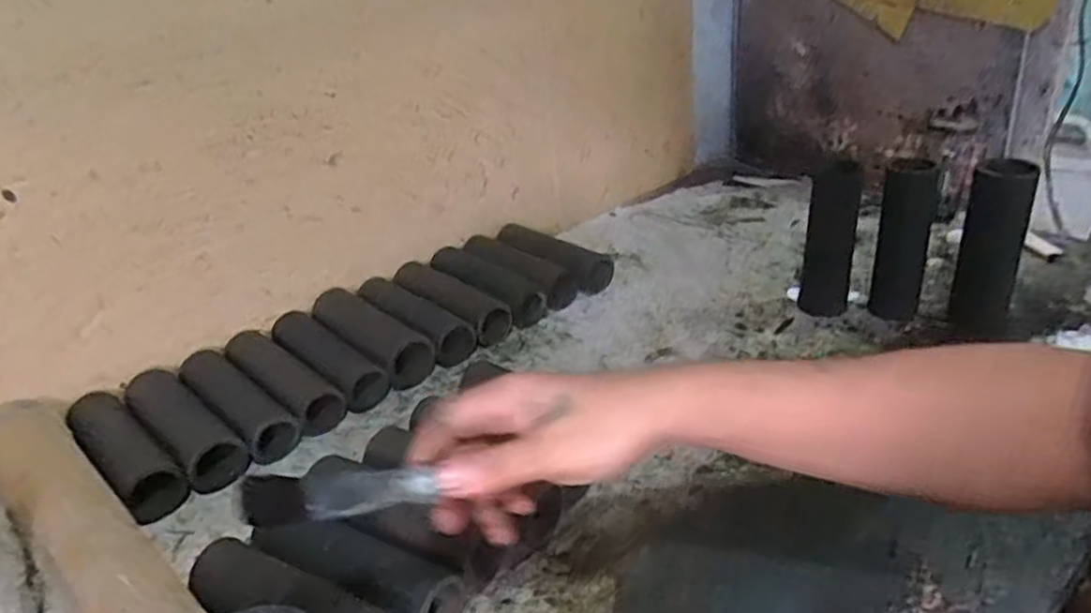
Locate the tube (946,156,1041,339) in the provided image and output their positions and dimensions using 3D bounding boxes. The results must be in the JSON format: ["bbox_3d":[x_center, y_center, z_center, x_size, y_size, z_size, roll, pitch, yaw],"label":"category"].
[{"bbox_3d":[0.474,-0.069,0.765,0.056,0.176,0.068,14,34,36],"label":"tube"}]

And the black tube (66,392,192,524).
[{"bbox_3d":[-0.405,0.138,0.689,0.192,0.052,0.057,17,36,40],"label":"black tube"}]

